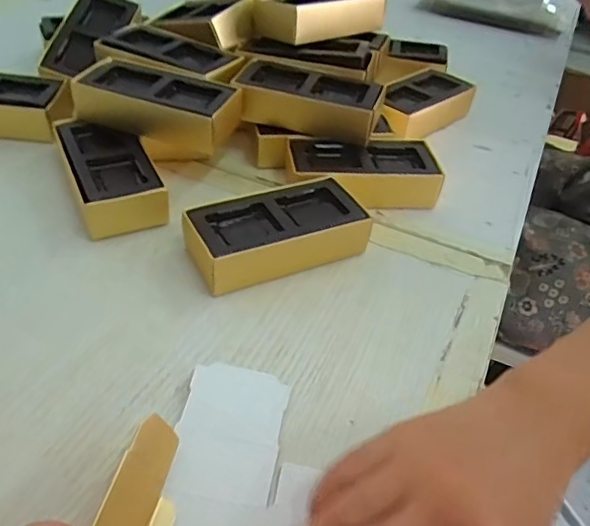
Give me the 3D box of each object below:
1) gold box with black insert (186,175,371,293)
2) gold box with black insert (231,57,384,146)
[{"bbox_3d":[-0.011,-0.020,0.378,0.111,0.032,0.054,-17,46,-24],"label":"gold box with black insert"},{"bbox_3d":[0.008,-0.128,0.442,0.112,0.030,0.054,15,42,10],"label":"gold box with black insert"}]

